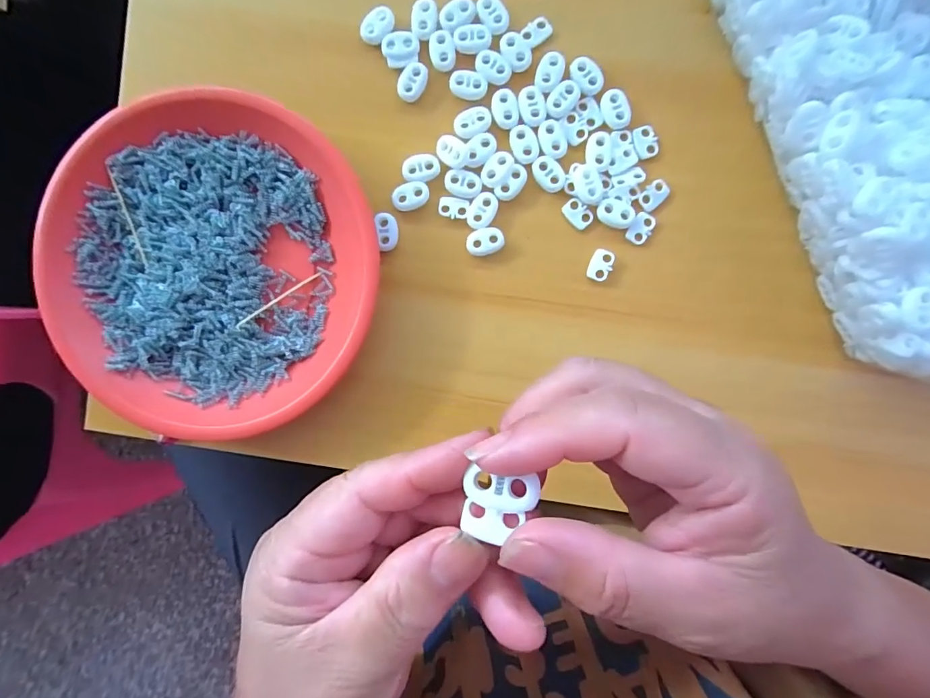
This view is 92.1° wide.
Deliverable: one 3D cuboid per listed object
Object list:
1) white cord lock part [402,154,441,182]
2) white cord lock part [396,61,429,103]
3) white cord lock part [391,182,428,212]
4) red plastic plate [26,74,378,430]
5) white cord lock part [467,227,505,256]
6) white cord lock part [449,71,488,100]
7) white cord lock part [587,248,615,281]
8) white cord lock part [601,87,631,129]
[{"bbox_3d":[-0.026,-0.108,0.265,0.022,0.004,0.016,-14,90,3],"label":"white cord lock part"},{"bbox_3d":[-0.031,-0.158,0.265,0.014,0.004,0.023,28,92,2],"label":"white cord lock part"},{"bbox_3d":[-0.032,-0.092,0.269,0.022,0.004,0.015,-25,90,3],"label":"white cord lock part"},{"bbox_3d":[-0.146,-0.049,0.265,0.187,0.043,0.183,0,91,3],"label":"red plastic plate"},{"bbox_3d":[0.012,-0.064,0.268,0.022,0.004,0.016,-12,91,3],"label":"white cord lock part"},{"bbox_3d":[0.002,-0.156,0.263,0.022,0.004,0.015,5,91,2],"label":"white cord lock part"},{"bbox_3d":[0.081,-0.050,0.268,0.014,0.004,0.019,19,92,2],"label":"white cord lock part"},{"bbox_3d":[0.088,-0.140,0.261,0.015,0.004,0.022,-22,90,3],"label":"white cord lock part"}]

